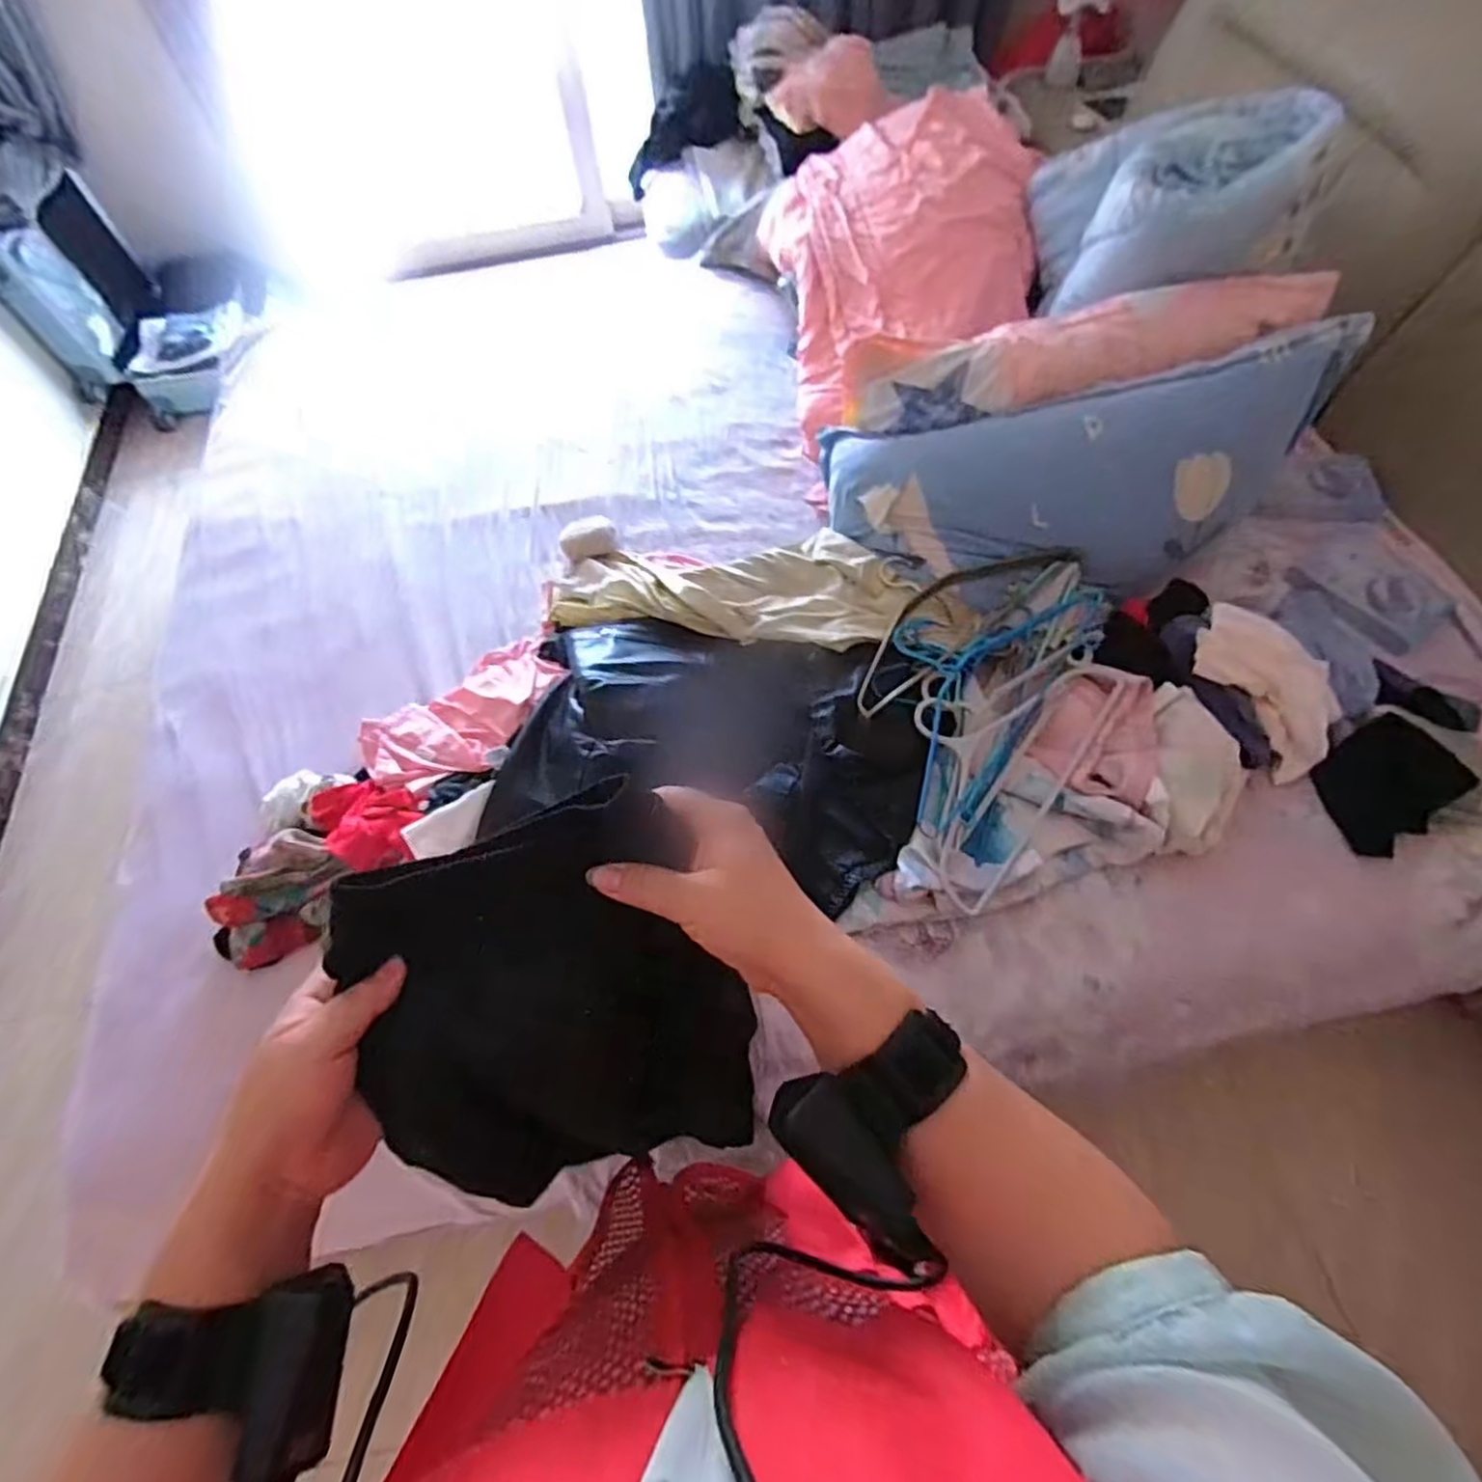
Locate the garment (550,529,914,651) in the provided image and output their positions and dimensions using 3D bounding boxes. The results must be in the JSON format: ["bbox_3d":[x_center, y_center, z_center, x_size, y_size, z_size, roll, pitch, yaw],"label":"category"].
[{"bbox_3d":[-0.024,-0.259,1.183,0.558,0.100,0.222,11,64,10],"label":"garment"}]

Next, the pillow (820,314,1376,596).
[{"bbox_3d":[0.506,-0.388,1.122,0.710,0.304,0.179,-9,25,9],"label":"pillow"}]

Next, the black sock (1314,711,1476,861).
[{"bbox_3d":[0.896,0.064,1.007,0.030,0.158,0.140,-7,50,-51],"label":"black sock"}]

